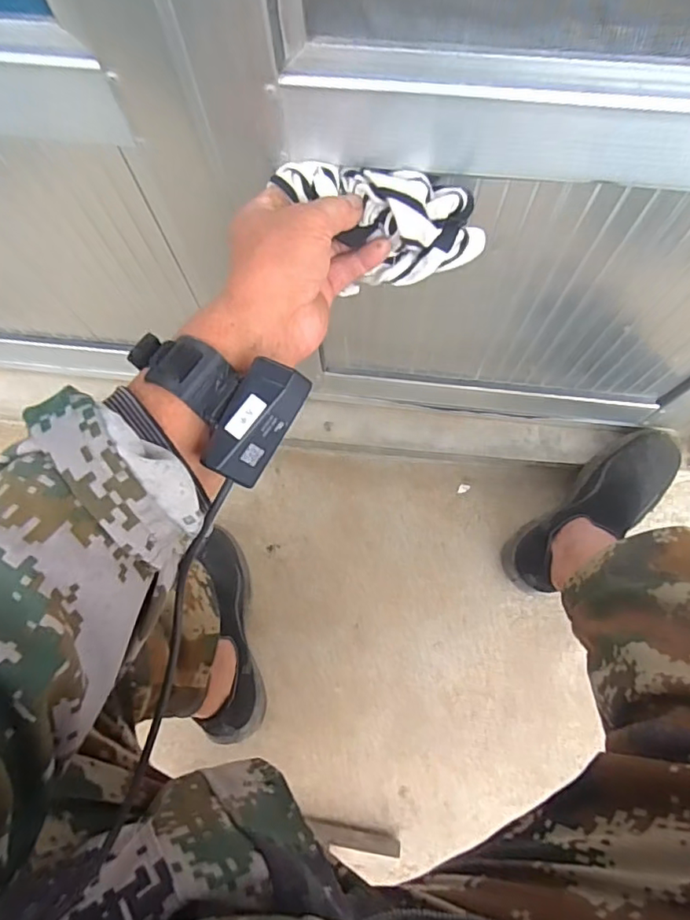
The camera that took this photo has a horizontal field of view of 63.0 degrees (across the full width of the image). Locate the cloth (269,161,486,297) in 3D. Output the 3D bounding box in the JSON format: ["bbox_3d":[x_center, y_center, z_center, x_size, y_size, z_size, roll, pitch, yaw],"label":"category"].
[{"bbox_3d":[0.024,-0.177,0.426,0.156,0.097,0.051,15,76,5],"label":"cloth"}]

